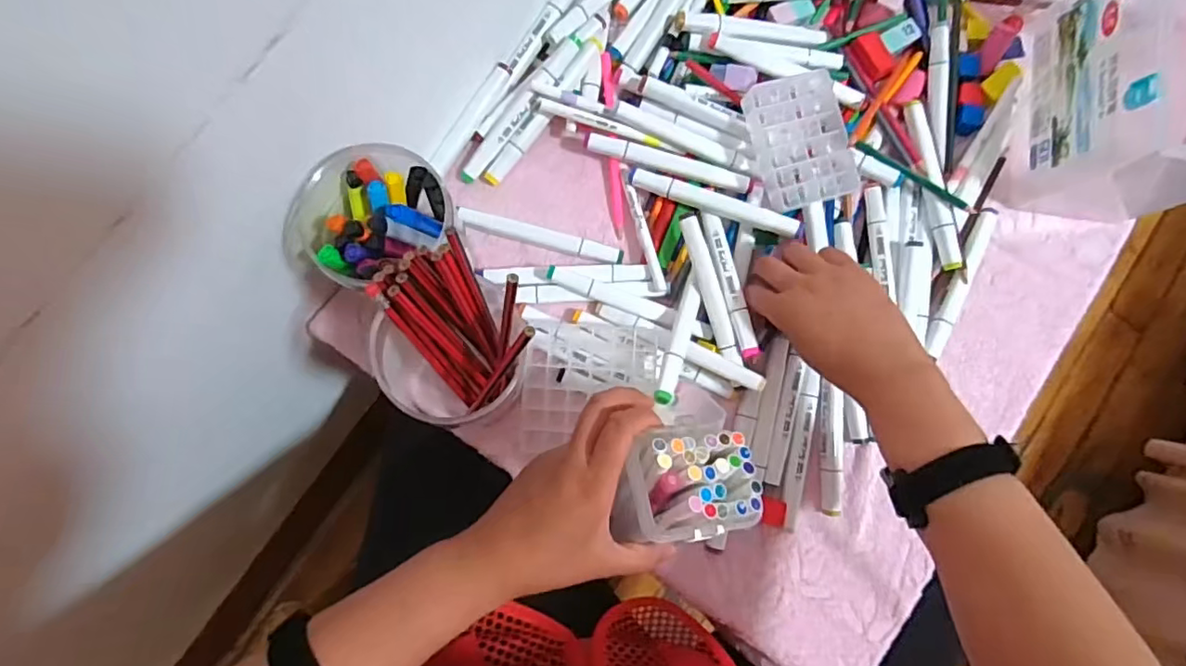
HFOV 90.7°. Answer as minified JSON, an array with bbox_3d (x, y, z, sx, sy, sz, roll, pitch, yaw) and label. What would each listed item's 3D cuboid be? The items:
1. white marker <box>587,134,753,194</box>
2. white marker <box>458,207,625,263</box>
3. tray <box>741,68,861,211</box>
[{"bbox_3d":[0.067,-0.149,0.513,0.149,0.012,0.018,16,83,-2],"label":"white marker"},{"bbox_3d":[-0.044,-0.084,0.505,0.142,0.013,0.016,13,83,-3],"label":"white marker"},{"bbox_3d":[0.175,-0.162,0.494,0.075,0.017,0.106,-14,93,3],"label":"tray"}]

